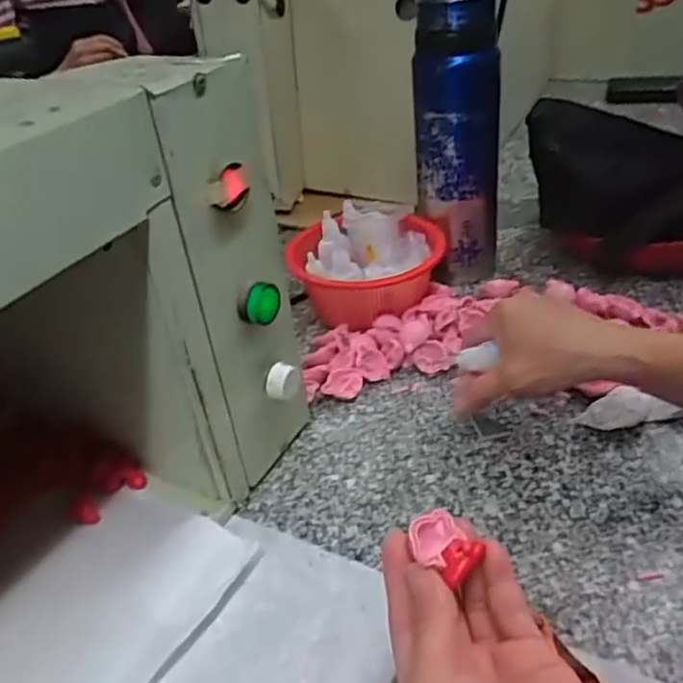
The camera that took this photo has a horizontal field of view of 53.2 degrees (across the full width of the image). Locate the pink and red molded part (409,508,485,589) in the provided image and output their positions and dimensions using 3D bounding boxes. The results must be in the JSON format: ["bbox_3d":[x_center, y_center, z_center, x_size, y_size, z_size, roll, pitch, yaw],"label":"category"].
[{"bbox_3d":[0.048,0.094,0.318,0.029,0.013,0.040,-19,35,-16],"label":"pink and red molded part"}]

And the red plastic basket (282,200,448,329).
[{"bbox_3d":[0.025,-0.067,0.658,0.141,0.085,0.124,-6,33,2],"label":"red plastic basket"}]

